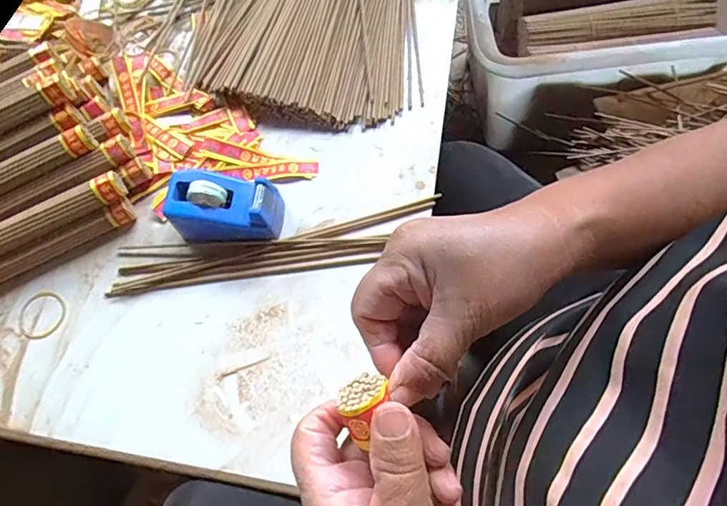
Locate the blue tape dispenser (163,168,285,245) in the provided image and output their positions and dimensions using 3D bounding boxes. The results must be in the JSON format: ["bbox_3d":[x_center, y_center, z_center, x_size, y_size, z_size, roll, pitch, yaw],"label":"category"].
[{"bbox_3d":[-0.131,-0.043,0.442,0.101,0.054,0.057,2,67,4],"label":"blue tape dispenser"}]

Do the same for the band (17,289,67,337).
[{"bbox_3d":[-0.308,0.059,0.441,0.045,0.004,0.045,-1,67,3],"label":"band"}]

